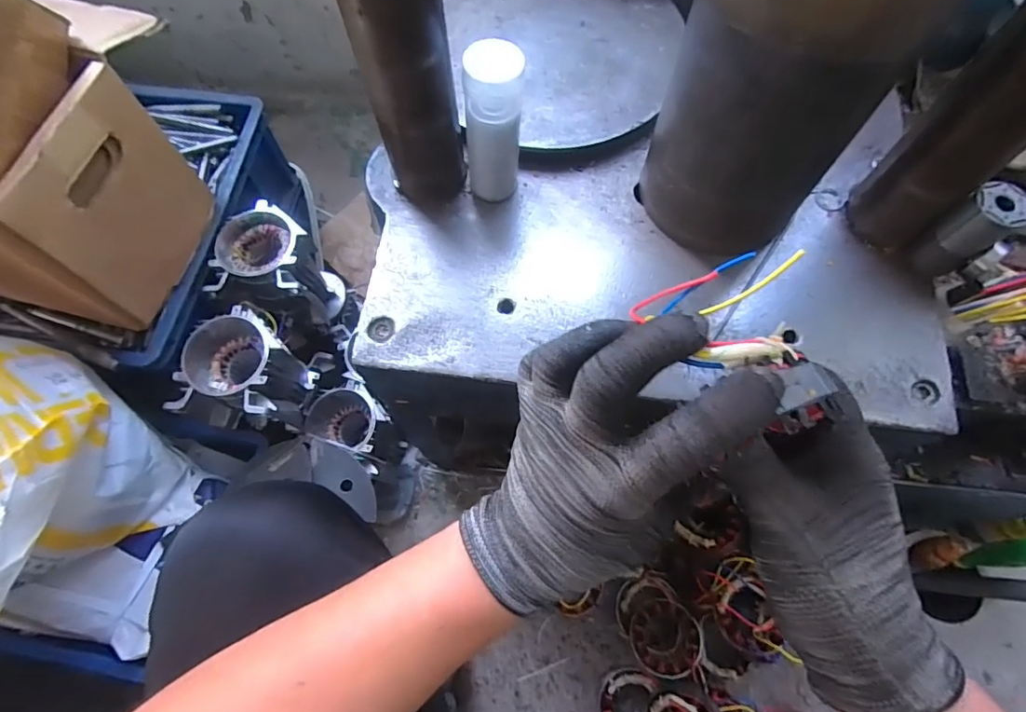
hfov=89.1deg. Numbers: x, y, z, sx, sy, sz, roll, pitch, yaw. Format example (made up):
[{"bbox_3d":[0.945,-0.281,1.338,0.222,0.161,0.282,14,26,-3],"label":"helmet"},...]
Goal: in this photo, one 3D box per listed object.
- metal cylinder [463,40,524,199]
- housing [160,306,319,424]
[{"bbox_3d":[-0.014,-0.176,0.411,0.043,0.124,0.039,-1,68,0],"label":"metal cylinder"},{"bbox_3d":[-0.323,0.024,0.647,0.107,0.123,0.122,0,68,1],"label":"housing"}]

